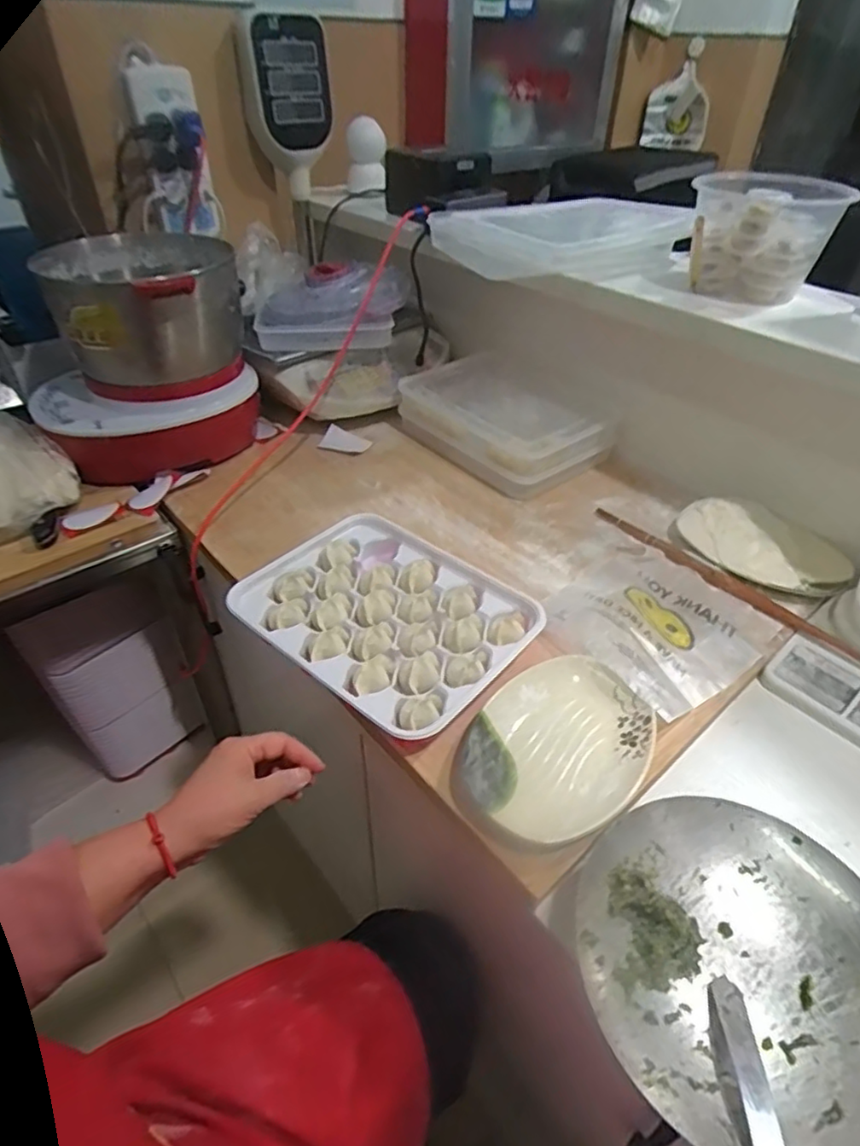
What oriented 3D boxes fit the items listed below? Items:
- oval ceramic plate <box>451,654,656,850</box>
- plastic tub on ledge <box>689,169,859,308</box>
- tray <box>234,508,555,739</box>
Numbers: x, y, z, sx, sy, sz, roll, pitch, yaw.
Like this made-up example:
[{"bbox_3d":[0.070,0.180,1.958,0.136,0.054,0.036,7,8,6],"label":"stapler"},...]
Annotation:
[{"bbox_3d":[0.112,0.151,0.533,0.137,0.020,0.199,29,48,28],"label":"oval ceramic plate"},{"bbox_3d":[0.377,-0.388,0.708,0.155,0.111,0.144,18,44,18],"label":"plastic tub on ledge"},{"bbox_3d":[-0.046,0.043,0.653,0.285,0.031,0.219,30,48,29],"label":"tray"}]

